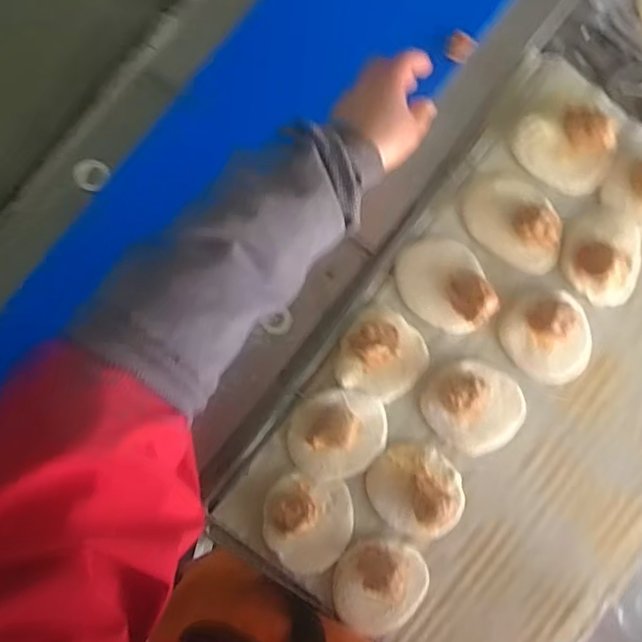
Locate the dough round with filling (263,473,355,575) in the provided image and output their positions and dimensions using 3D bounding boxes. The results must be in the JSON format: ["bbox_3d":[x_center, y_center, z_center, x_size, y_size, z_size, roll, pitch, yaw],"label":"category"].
[{"bbox_3d":[-0.012,0.201,0.604,0.086,0.038,0.092,0,88,-7],"label":"dough round with filling"}]

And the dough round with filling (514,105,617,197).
[{"bbox_3d":[0.258,-0.177,0.651,0.089,0.028,0.095,0,88,-7],"label":"dough round with filling"}]

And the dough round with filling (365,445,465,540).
[{"bbox_3d":[0.101,0.174,0.620,0.087,0.045,0.103,-39,93,-6],"label":"dough round with filling"}]

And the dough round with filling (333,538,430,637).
[{"bbox_3d":[0.060,0.264,0.609,0.091,0.043,0.092,0,88,-7],"label":"dough round with filling"}]

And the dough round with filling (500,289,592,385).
[{"bbox_3d":[0.239,0.016,0.639,0.089,0.044,0.096,0,88,-7],"label":"dough round with filling"}]

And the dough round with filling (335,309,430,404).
[{"bbox_3d":[0.064,0.035,0.620,0.086,0.036,0.085,0,88,-7],"label":"dough round with filling"}]

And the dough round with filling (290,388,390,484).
[{"bbox_3d":[0.019,0.113,0.609,0.095,0.031,0.087,0,88,-7],"label":"dough round with filling"}]

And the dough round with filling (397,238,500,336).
[{"bbox_3d":[0.125,-0.034,0.625,0.073,0.030,0.101,-35,92,-6],"label":"dough round with filling"}]

